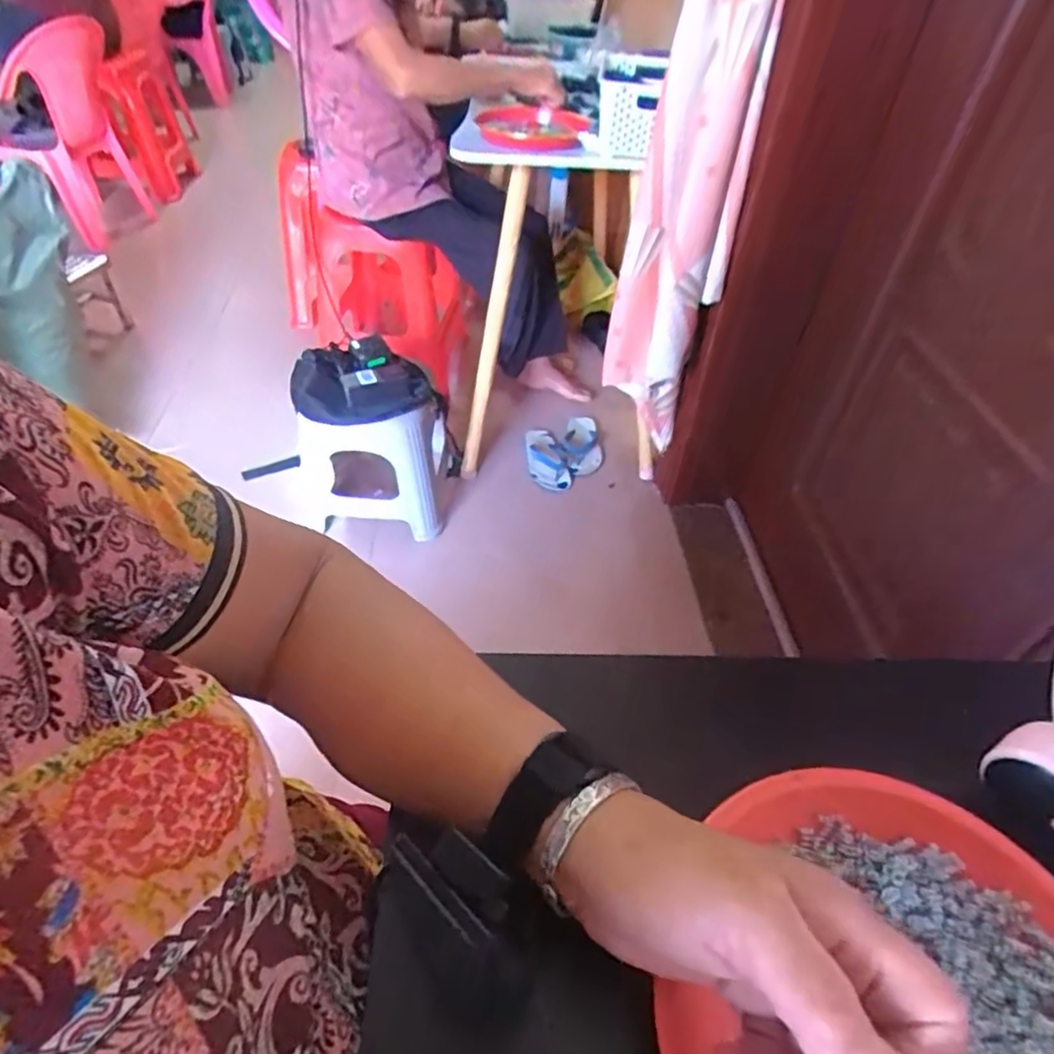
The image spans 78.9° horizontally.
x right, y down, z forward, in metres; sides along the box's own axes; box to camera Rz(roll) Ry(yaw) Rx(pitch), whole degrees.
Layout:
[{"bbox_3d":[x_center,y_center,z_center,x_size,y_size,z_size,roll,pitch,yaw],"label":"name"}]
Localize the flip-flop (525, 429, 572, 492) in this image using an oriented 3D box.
[{"bbox_3d":[0.050,-0.191,1.723,0.108,0.040,0.225,-9,48,-12],"label":"flip-flop"}]

